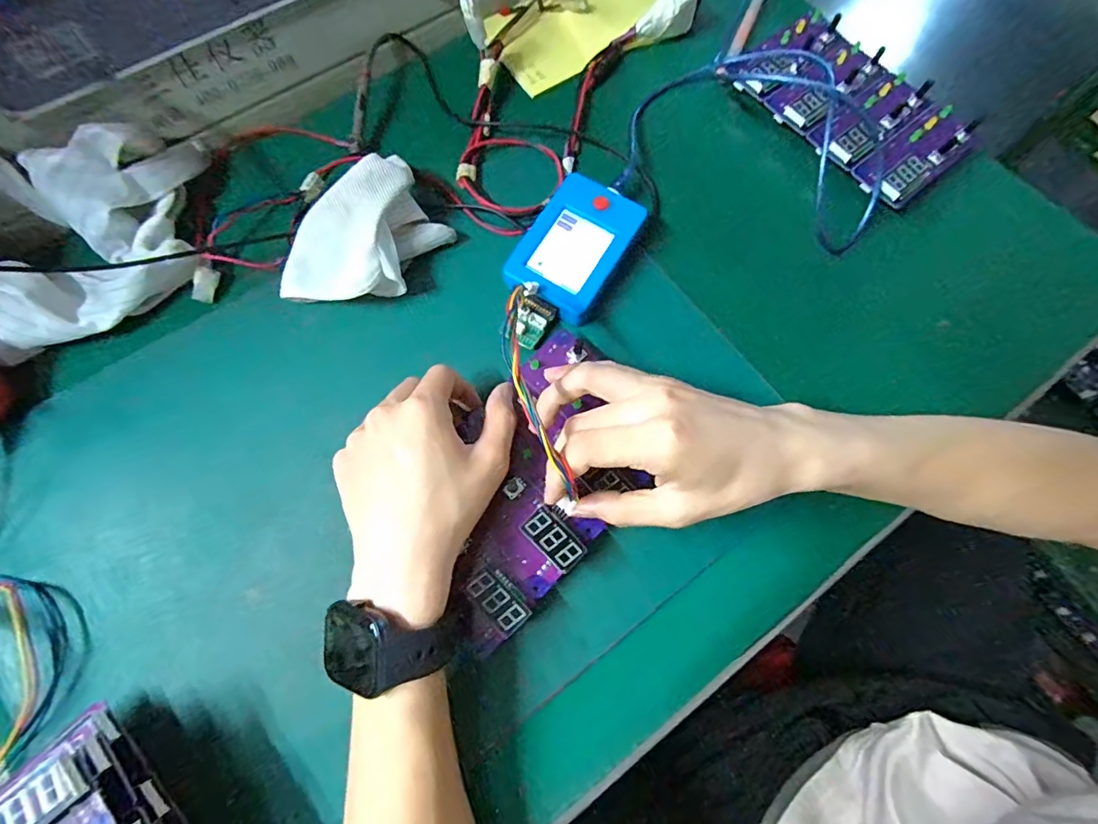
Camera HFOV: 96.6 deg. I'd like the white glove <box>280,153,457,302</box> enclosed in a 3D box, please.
[{"bbox_3d":[-0.129,-0.120,0.352,0.074,0.049,0.125,36,75,10],"label":"white glove"}]

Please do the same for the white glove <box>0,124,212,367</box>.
[{"bbox_3d":[-0.326,-0.123,0.340,0.171,0.062,0.118,-26,74,-9],"label":"white glove"}]

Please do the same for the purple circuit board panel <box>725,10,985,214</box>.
[{"bbox_3d":[0.253,-0.259,0.404,0.111,0.025,0.186,-37,76,-13],"label":"purple circuit board panel"}]

